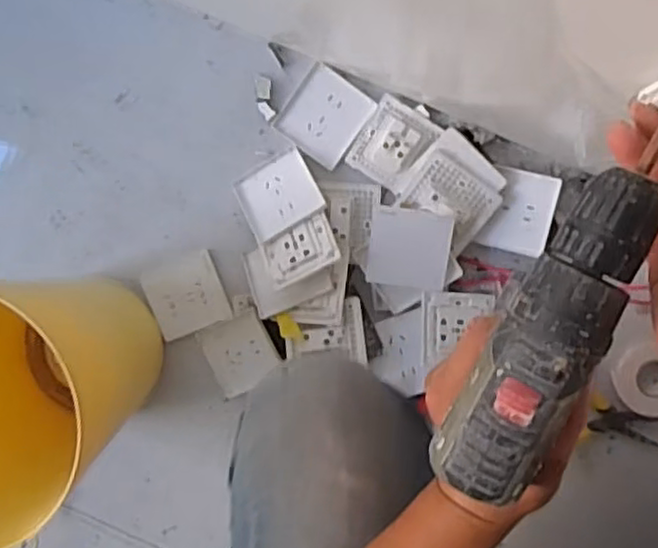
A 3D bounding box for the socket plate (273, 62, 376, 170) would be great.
[{"bbox_3d":[-0.005,-0.174,0.760,0.084,0.009,0.088,37,98,2],"label":"socket plate"}]

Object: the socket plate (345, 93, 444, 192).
[{"bbox_3d":[0.068,-0.141,0.746,0.071,0.019,0.085,32,98,2],"label":"socket plate"}]

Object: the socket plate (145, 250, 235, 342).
[{"bbox_3d":[-0.163,0.026,0.795,0.089,0.008,0.082,-21,93,8],"label":"socket plate"}]

